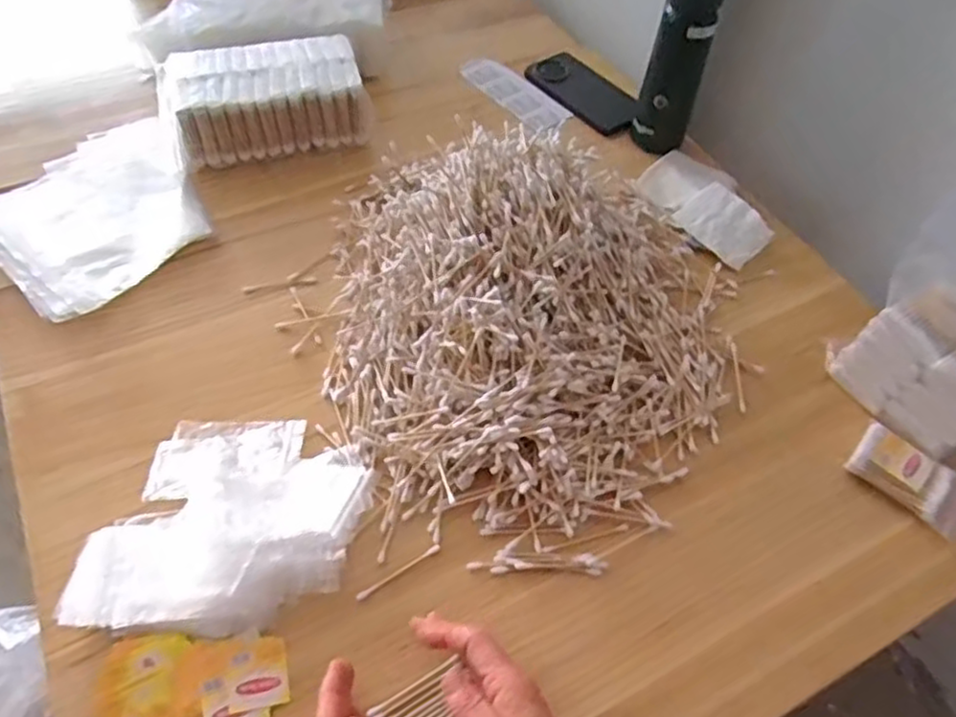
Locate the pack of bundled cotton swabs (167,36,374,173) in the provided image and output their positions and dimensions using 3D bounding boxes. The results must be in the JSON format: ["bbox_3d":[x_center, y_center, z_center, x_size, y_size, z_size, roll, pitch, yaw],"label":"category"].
[{"bbox_3d":[-0.229,-0.274,0.747,0.201,0.080,0.115,-13,55,-14],"label":"pack of bundled cotton swabs"}]

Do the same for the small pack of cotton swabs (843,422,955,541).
[{"bbox_3d":[0.331,0.092,0.536,0.045,0.021,0.086,-38,63,-23],"label":"small pack of cotton swabs"}]

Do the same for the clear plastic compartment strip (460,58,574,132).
[{"bbox_3d":[0.044,-0.319,0.826,0.055,0.010,0.149,-34,62,-21],"label":"clear plastic compartment strip"}]

